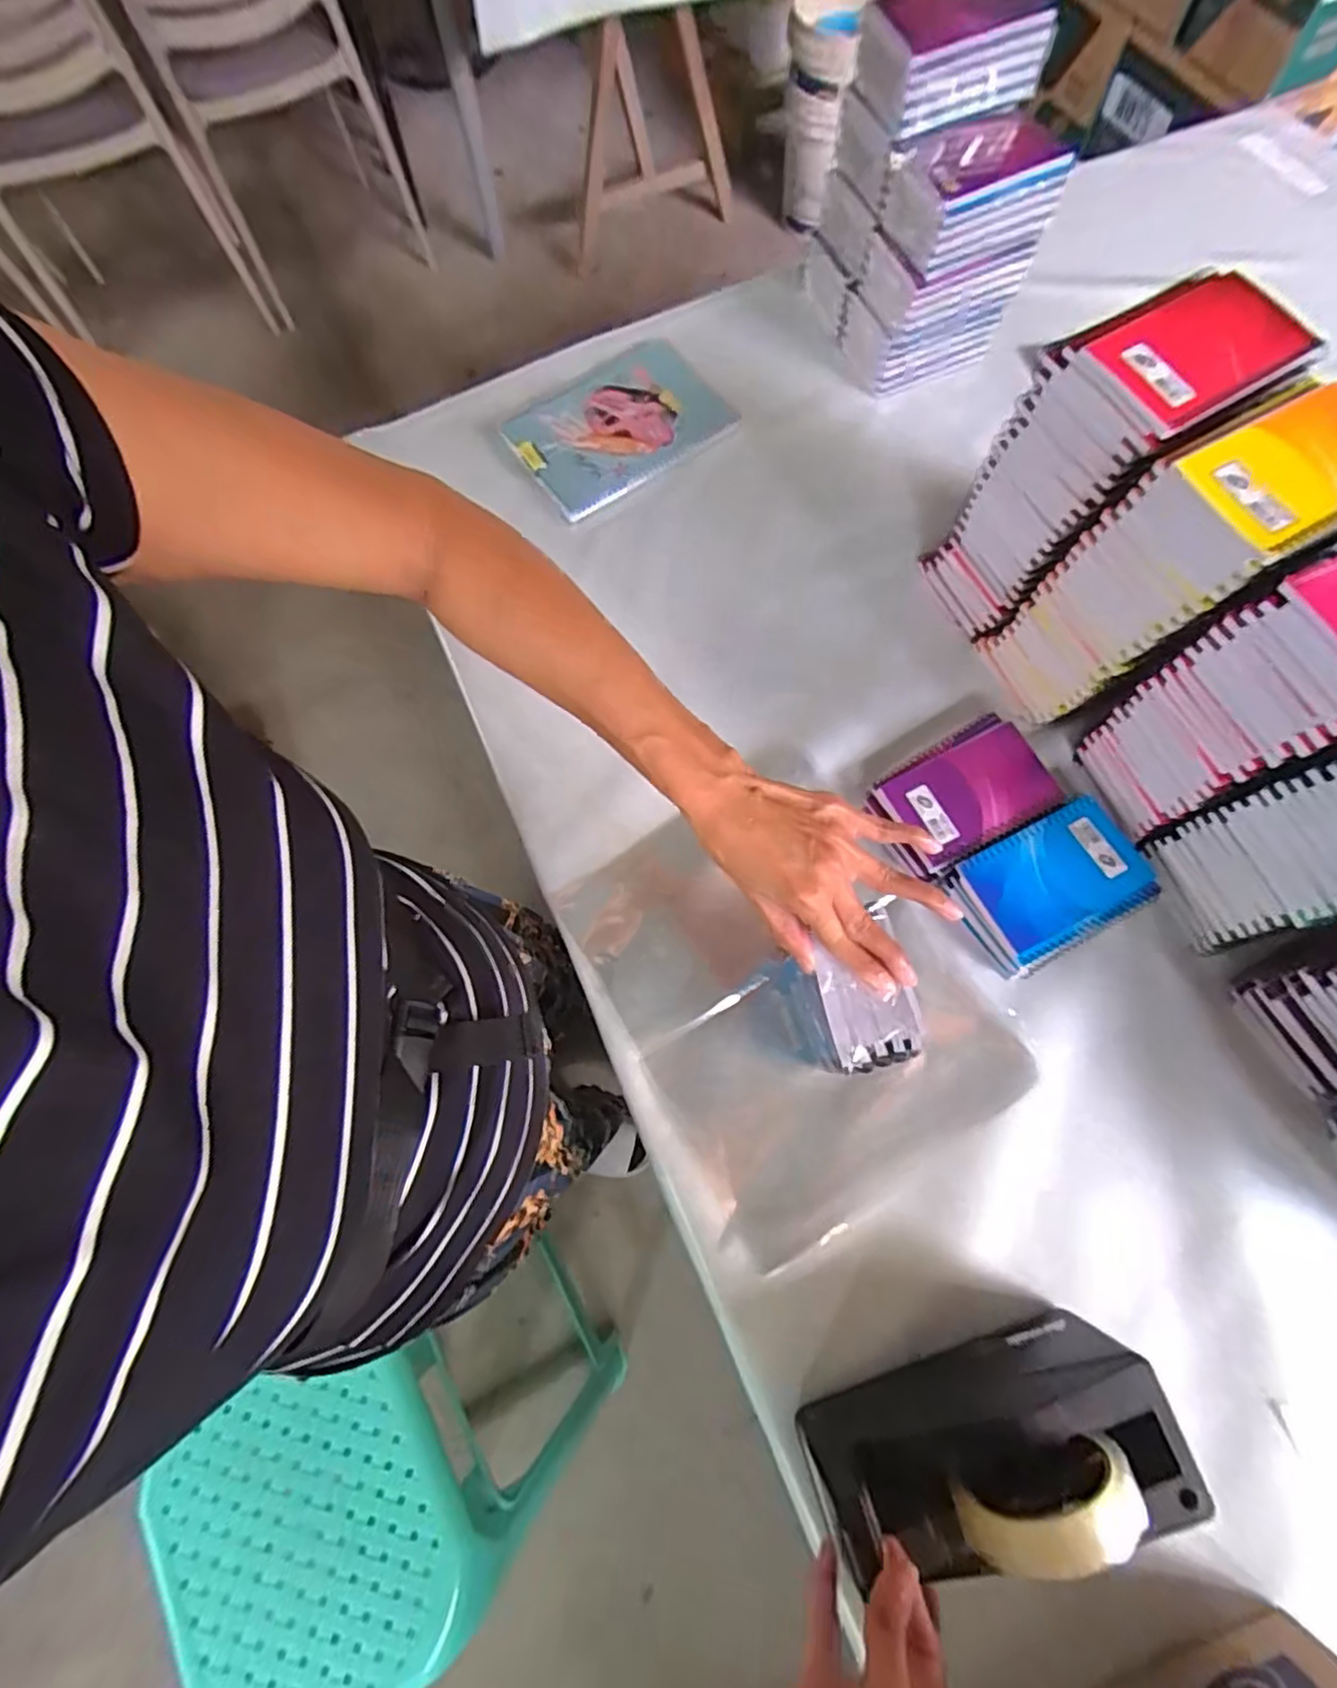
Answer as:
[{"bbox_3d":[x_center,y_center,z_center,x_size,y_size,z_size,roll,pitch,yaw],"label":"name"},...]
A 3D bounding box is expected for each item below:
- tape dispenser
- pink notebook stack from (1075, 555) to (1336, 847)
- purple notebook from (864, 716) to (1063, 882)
[{"bbox_3d":[0.188,0.355,0.388,0.194,0.115,0.075,-15,70,-3],"label":"tape dispenser"},{"bbox_3d":[0.424,-0.100,0.471,0.129,0.210,0.100,-23,72,-5],"label":"pink notebook stack"},{"bbox_3d":[0.246,-0.043,0.562,0.145,0.013,0.096,-29,73,-7],"label":"purple notebook"}]

